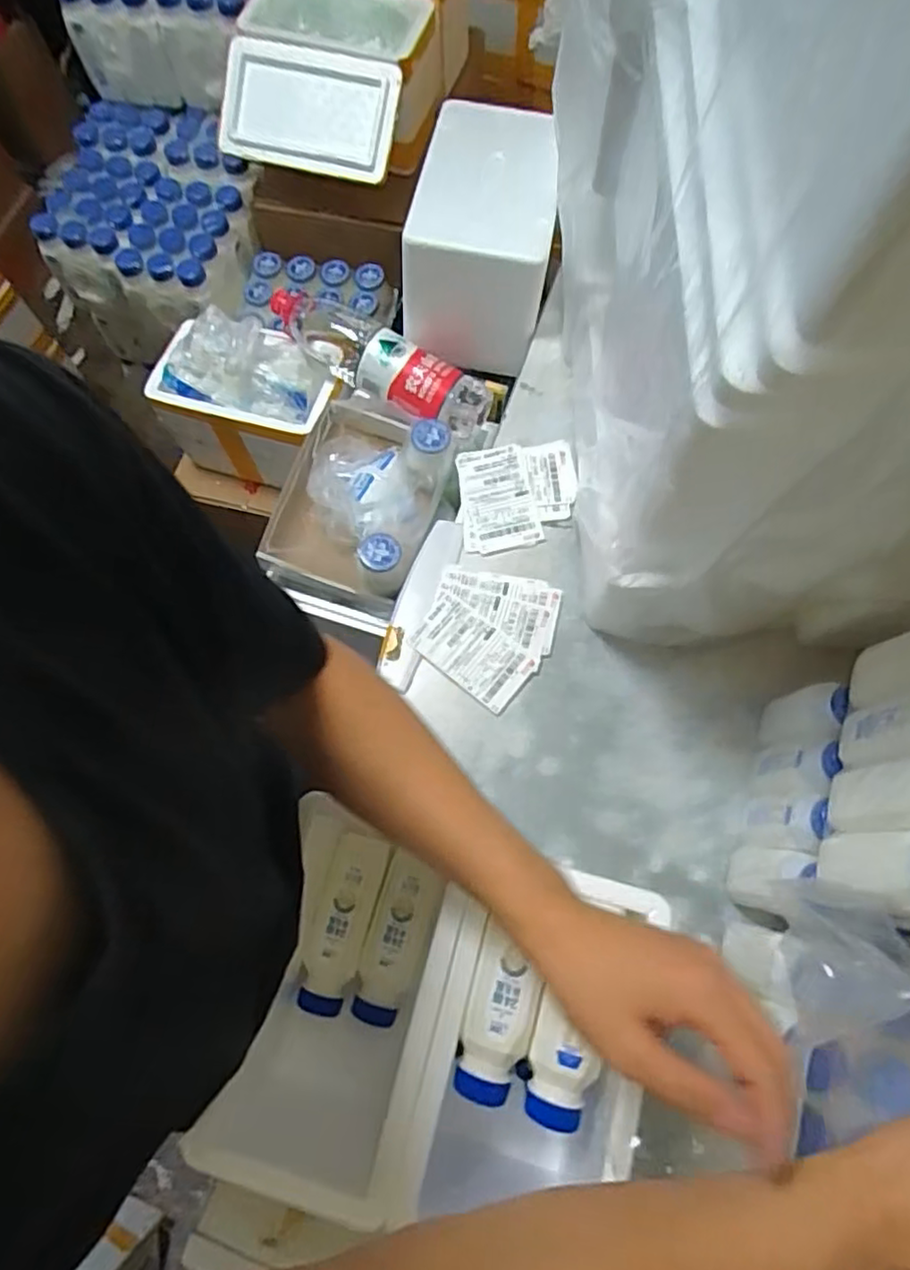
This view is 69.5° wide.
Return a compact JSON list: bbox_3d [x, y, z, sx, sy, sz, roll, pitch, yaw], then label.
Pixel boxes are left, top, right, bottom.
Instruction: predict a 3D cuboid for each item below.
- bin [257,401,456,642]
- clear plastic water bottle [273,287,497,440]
[{"bbox_3d":[-0.125,-0.161,0.834,0.197,0.097,0.253,14,72,6],"label":"bin"},{"bbox_3d":[-0.108,-0.355,0.884,0.314,0.087,0.102,28,74,10],"label":"clear plastic water bottle"}]

